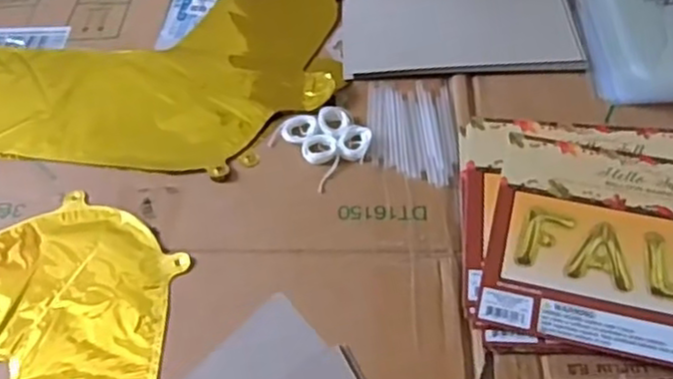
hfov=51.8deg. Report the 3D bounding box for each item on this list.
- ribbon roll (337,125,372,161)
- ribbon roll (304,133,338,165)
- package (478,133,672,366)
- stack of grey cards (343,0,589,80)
[{"bbox_3d":[0.014,-0.037,0.534,0.026,0.005,0.032,8,55,10],"label":"ribbon roll"},{"bbox_3d":[-0.013,-0.032,0.532,0.027,0.004,0.028,-2,54,3],"label":"ribbon roll"},{"bbox_3d":[0.203,0.039,0.464,0.188,0.011,0.159,11,55,12],"label":"package"},{"bbox_3d":[0.107,-0.161,0.624,0.199,0.013,0.162,-3,54,2],"label":"stack of grey cards"}]

